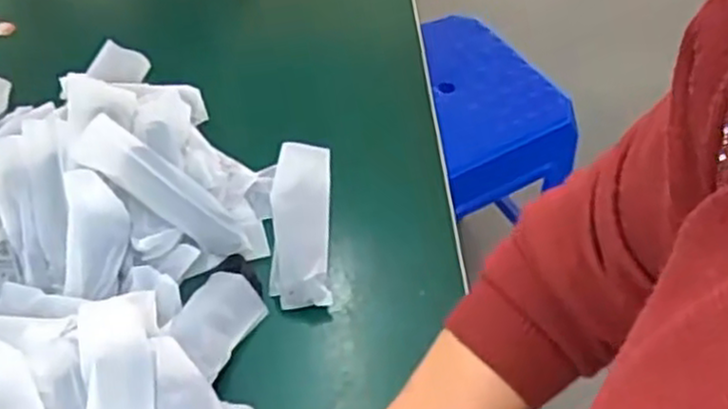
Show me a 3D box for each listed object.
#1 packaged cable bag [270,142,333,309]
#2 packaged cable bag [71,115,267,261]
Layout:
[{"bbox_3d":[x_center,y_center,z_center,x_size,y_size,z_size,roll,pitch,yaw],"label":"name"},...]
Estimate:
[{"bbox_3d":[-0.053,0.017,0.642,0.050,0.031,0.152,-1,50,-4],"label":"packaged cable bag"},{"bbox_3d":[-0.151,-0.007,0.611,0.169,0.028,0.045,37,51,-16],"label":"packaged cable bag"}]

